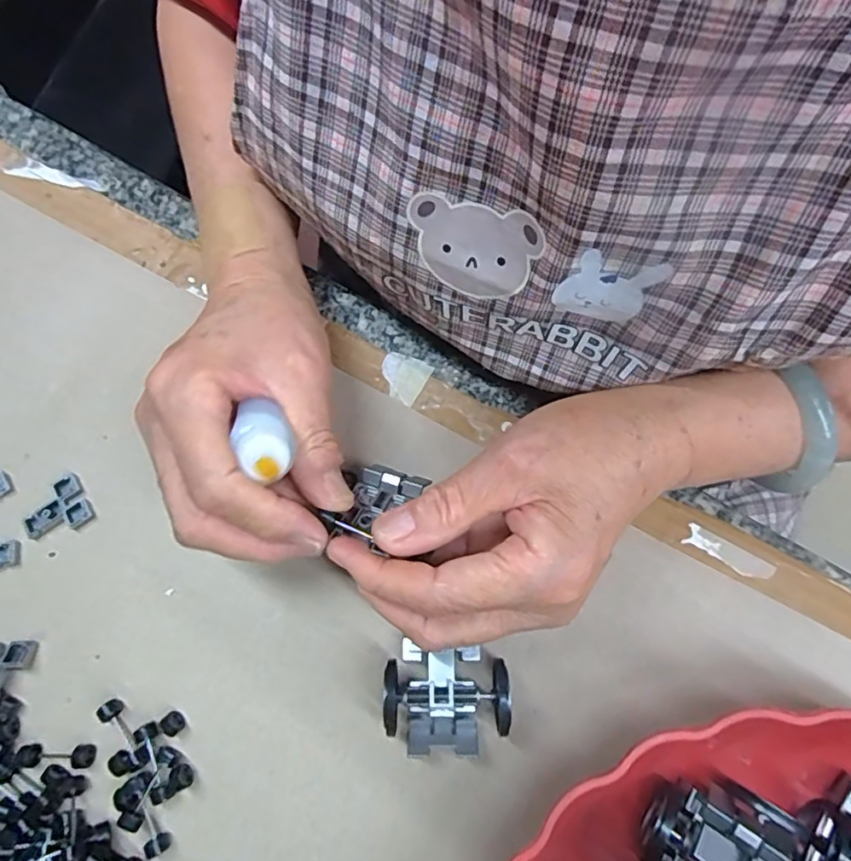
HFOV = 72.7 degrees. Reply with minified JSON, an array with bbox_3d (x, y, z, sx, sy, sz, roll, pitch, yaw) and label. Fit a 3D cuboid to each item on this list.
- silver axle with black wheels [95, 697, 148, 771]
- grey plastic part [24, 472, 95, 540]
[{"bbox_3d":[-0.125,0.126,0.240,0.008,0.006,0.032,-42,73,-10],"label":"silver axle with black wheels"},{"bbox_3d":[-0.178,0.038,0.278,0.030,0.004,0.029,-34,71,-7],"label":"grey plastic part"}]

